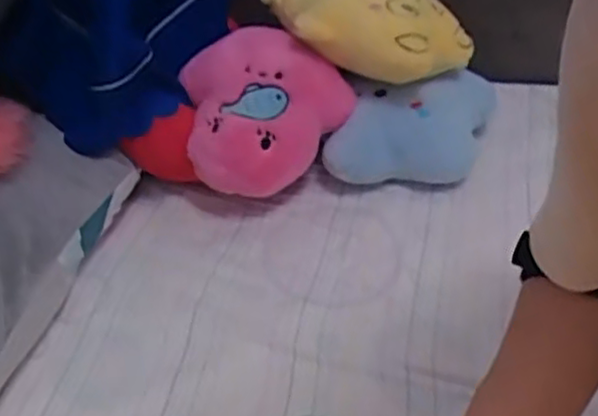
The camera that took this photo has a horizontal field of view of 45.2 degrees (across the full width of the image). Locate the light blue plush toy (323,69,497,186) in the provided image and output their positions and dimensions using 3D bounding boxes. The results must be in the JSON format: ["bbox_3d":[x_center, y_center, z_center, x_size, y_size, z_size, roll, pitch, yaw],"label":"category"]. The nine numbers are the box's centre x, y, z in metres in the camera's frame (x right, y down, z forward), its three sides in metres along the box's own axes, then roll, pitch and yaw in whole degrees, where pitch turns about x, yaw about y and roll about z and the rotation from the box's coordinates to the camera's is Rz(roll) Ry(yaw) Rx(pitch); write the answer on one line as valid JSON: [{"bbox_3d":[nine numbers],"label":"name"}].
[{"bbox_3d":[0.140,-0.084,0.785,0.230,0.098,0.094,-23,40,-20],"label":"light blue plush toy"}]

